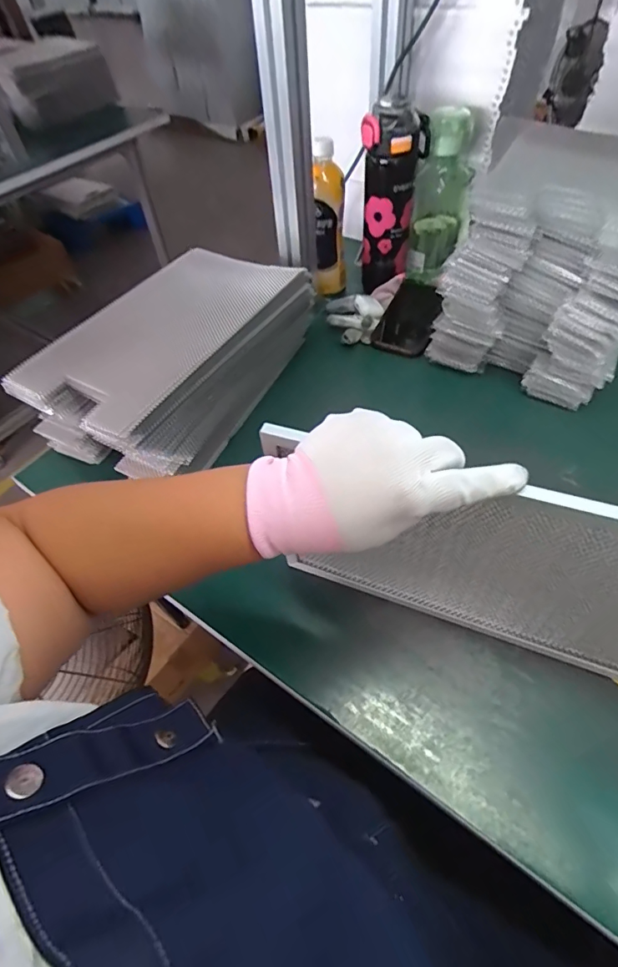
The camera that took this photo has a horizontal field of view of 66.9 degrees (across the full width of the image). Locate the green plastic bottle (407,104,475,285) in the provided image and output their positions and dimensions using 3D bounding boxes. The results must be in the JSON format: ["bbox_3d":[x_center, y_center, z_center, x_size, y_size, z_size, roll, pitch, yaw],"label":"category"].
[{"bbox_3d":[0.210,-0.443,0.741,0.092,0.223,0.070,0,53,4],"label":"green plastic bottle"}]

